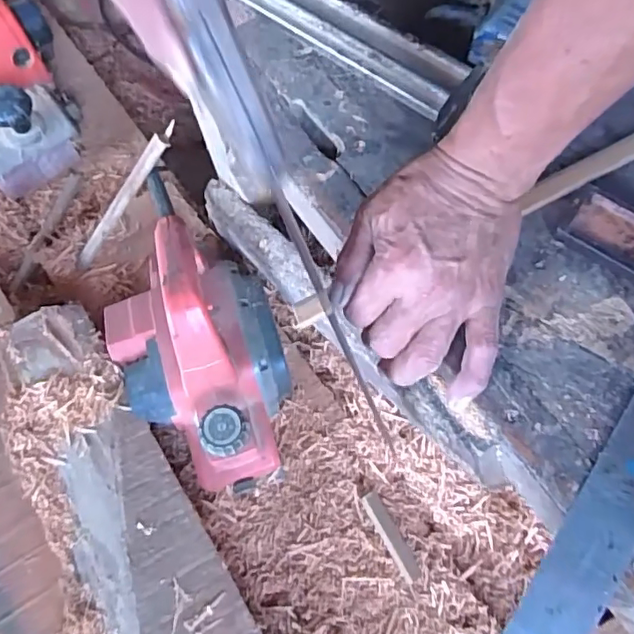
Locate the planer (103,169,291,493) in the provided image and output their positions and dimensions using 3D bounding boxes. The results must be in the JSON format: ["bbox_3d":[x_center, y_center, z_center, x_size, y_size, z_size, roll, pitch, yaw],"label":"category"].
[{"bbox_3d":[-0.118,0.007,0.508,0.149,0.140,0.299,-16,73,-4],"label":"planer"}]

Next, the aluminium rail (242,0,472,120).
[{"bbox_3d":[0.016,-0.194,0.378,0.180,0.021,0.041,39,77,12],"label":"aluminium rail"}]

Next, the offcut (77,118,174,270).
[{"bbox_3d":[-0.199,-0.116,0.575,0.196,0.016,0.020,-45,73,29],"label":"offcut"}]

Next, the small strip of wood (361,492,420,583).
[{"bbox_3d":[0.067,0.197,0.504,0.017,0.010,0.082,-28,74,-8],"label":"small strip of wood"}]

